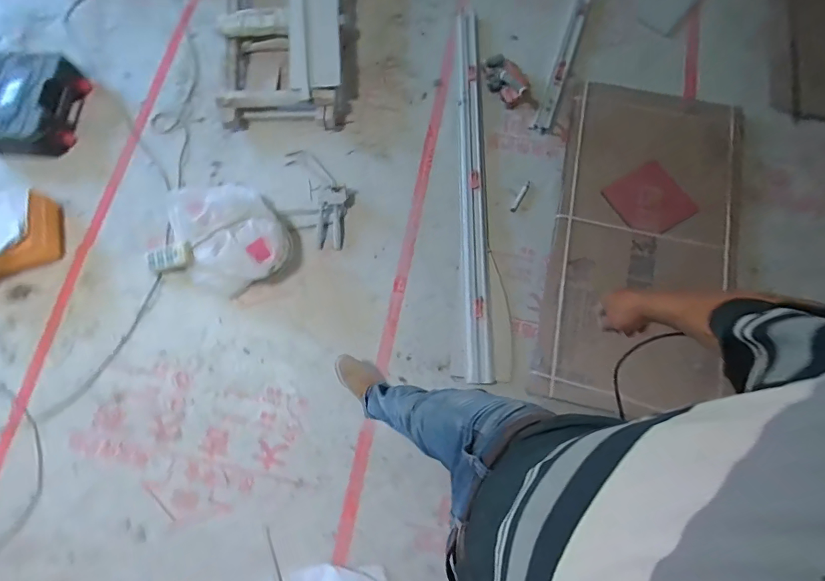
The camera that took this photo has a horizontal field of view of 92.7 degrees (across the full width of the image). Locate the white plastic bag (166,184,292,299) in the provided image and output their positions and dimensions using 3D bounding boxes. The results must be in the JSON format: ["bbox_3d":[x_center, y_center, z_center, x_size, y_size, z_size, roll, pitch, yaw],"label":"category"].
[{"bbox_3d":[-0.631,-0.204,1.338,0.354,0.173,0.418,-24,76,-5],"label":"white plastic bag"}]

